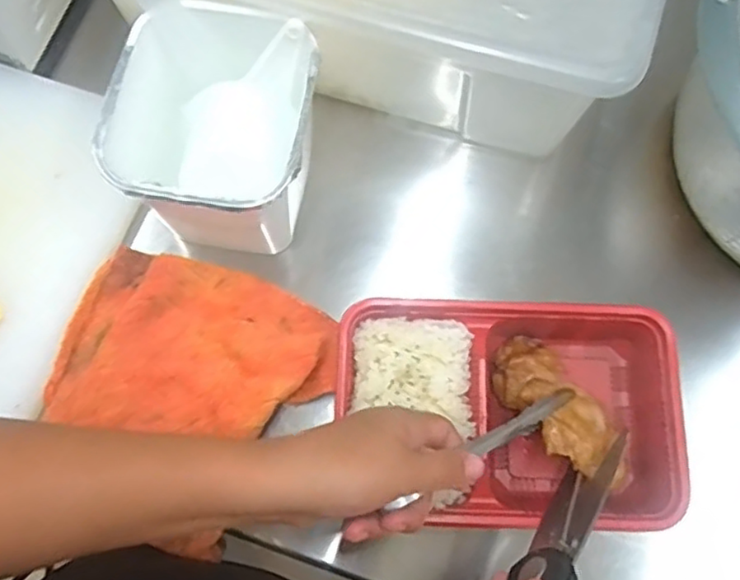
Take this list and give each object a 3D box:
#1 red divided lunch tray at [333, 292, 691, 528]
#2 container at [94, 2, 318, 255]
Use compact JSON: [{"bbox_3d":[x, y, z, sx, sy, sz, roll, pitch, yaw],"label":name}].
[{"bbox_3d":[0.088,0.078,0.430,0.213,0.052,0.140,3,73,0],"label":"red divided lunch tray"},{"bbox_3d":[-0.096,-0.096,0.445,0.114,0.121,0.127,9,73,1],"label":"container"}]

